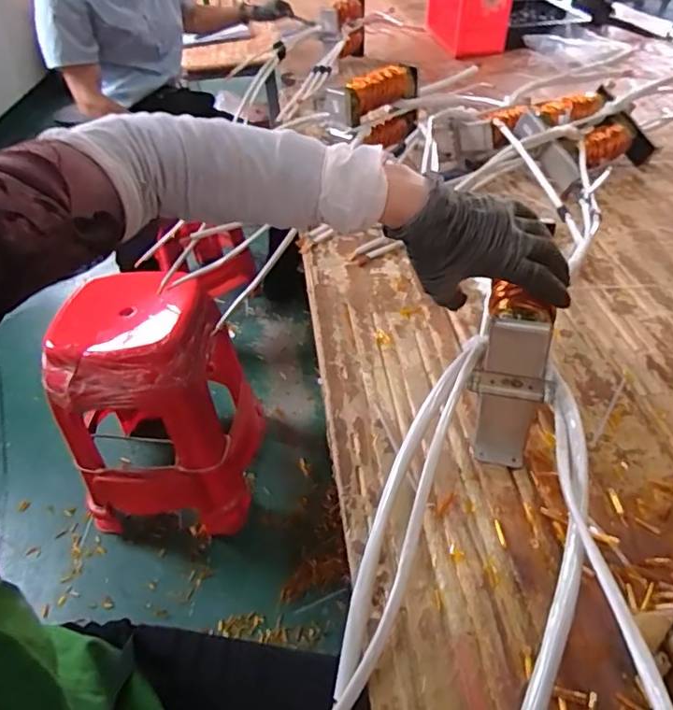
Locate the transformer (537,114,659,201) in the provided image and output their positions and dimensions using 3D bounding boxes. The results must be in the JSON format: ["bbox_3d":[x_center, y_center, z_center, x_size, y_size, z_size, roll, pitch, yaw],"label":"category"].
[{"bbox_3d":[0.432,-0.330,0.918,0.236,0.069,0.077,-22,44,-19],"label":"transformer"}]

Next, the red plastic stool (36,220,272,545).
[{"bbox_3d":[-0.378,0.091,1.263,0.336,0.520,0.429,1,42,6],"label":"red plastic stool"}]

